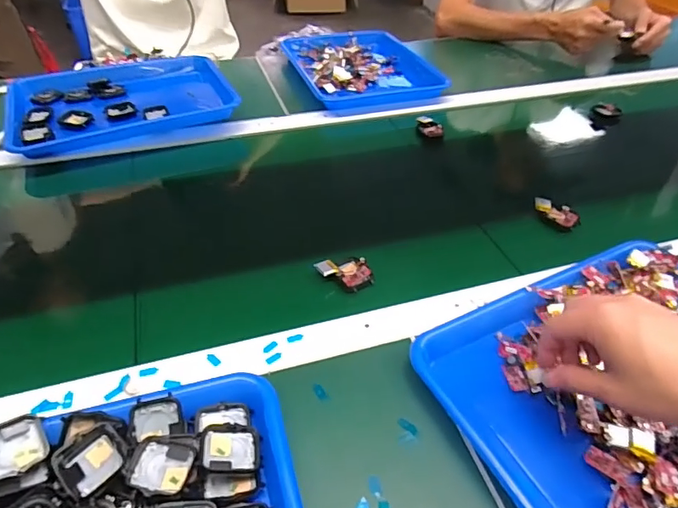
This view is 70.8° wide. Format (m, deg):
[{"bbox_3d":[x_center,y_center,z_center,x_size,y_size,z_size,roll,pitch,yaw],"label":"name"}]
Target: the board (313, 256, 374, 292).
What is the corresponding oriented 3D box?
[{"bbox_3d":[0.006,0.022,0.517,0.054,0.012,0.043,-15,56,-17],"label":"board"}]

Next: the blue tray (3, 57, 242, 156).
[{"bbox_3d":[-0.348,-0.249,0.779,0.329,0.040,0.230,-16,46,-18],"label":"blue tray"}]

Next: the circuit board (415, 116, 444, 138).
[{"bbox_3d":[0.147,-0.204,0.769,0.030,0.017,0.047,-12,45,-15],"label":"circuit board"}]

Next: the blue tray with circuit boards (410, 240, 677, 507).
[{"bbox_3d":[0.259,0.116,0.414,0.329,0.039,0.249,-19,47,-21],"label":"blue tray with circuit boards"}]

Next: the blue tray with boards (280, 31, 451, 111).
[{"bbox_3d":[0.046,-0.370,0.938,0.272,0.041,0.318,-10,45,-13],"label":"blue tray with boards"}]

